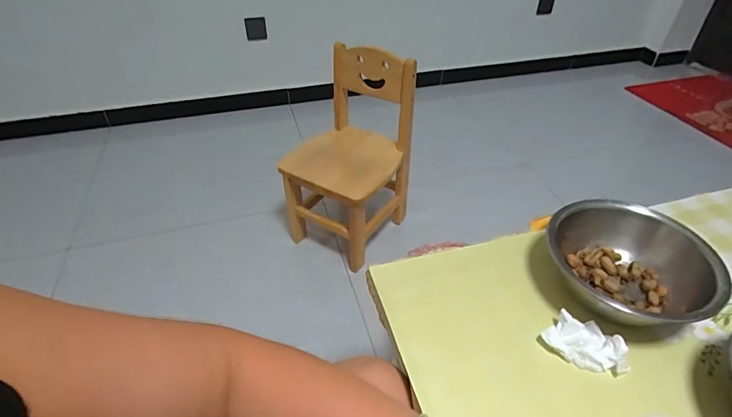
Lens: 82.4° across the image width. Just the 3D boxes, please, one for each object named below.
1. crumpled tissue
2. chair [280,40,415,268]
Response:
[{"bbox_3d":[0.244,0.149,0.470,0.084,0.026,0.052,12,42,14],"label":"crumpled tissue"},{"bbox_3d":[-0.052,-0.142,1.172,0.288,0.490,0.318,20,45,23],"label":"chair"}]

